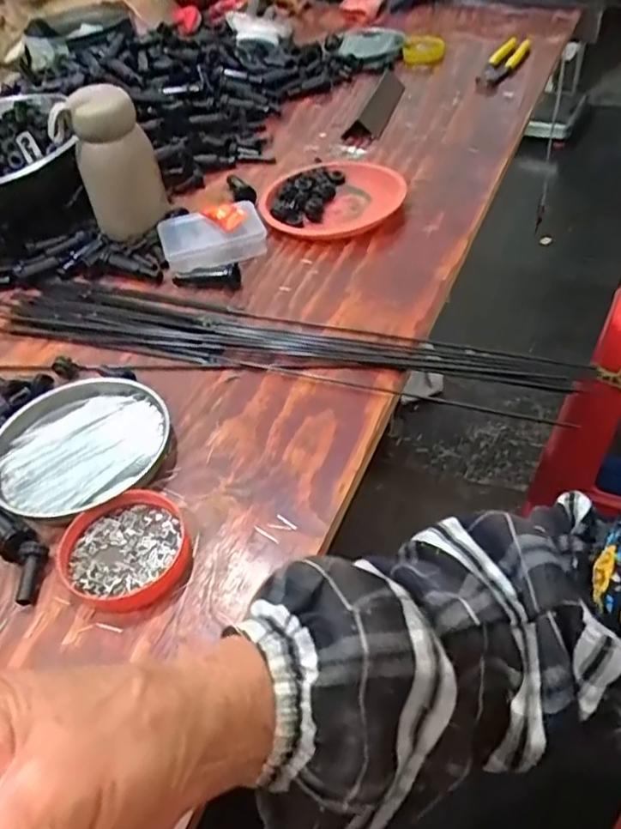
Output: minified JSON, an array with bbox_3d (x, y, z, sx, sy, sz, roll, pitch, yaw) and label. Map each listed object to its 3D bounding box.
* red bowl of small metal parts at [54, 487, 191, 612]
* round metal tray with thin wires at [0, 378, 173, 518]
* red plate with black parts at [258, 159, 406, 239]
[{"bbox_3d":[-0.119,0.087,0.418,0.080,0.013,0.076,-4,45,4],"label":"red bowl of small metal parts"},{"bbox_3d":[-0.173,0.021,0.486,0.121,0.014,0.131,-4,45,4],"label":"round metal tray with thin wires"},{"bbox_3d":[0.022,-0.235,0.702,0.136,0.019,0.151,23,53,27],"label":"red plate with black parts"}]

